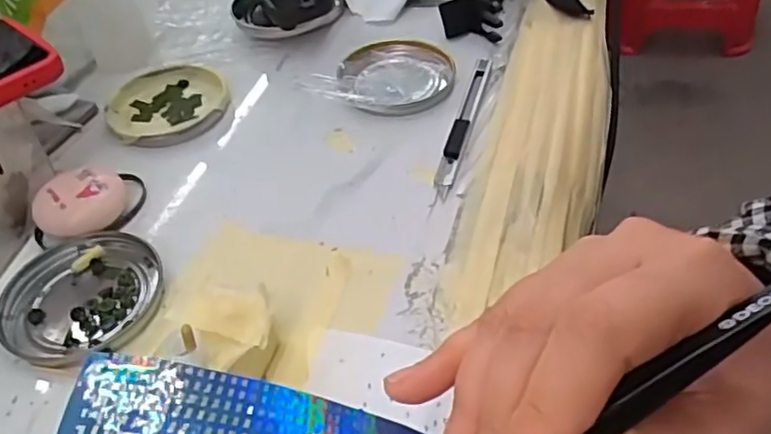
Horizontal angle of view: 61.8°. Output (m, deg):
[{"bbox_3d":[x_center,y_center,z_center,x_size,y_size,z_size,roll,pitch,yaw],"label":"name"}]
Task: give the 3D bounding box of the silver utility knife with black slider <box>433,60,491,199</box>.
[{"bbox_3d":[0.049,-0.061,0.403,0.011,0.008,0.129,8,47,15],"label":"silver utility knife with black slider"}]

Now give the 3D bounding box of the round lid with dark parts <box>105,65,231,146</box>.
[{"bbox_3d":[-0.148,-0.077,0.437,0.079,0.010,0.080,-4,45,4],"label":"round lid with dark parts"}]

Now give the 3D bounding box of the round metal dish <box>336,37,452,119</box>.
[{"bbox_3d":[0.007,-0.098,0.438,0.078,0.017,0.077,-4,45,4],"label":"round metal dish"}]

